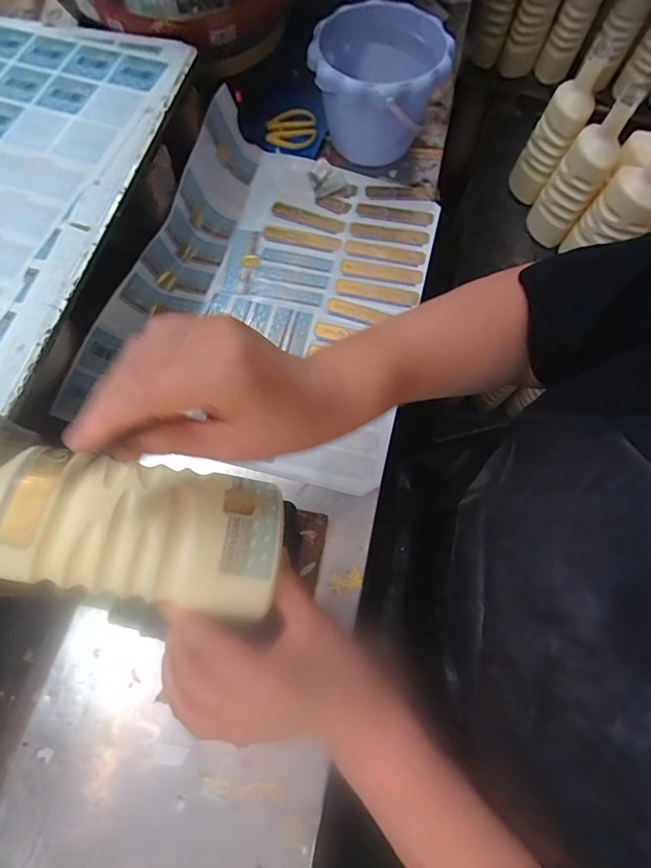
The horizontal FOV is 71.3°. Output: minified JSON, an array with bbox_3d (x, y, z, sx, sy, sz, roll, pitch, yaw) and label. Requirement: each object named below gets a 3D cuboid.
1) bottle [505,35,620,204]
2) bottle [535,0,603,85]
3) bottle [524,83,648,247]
[{"bbox_3d":[0.422,-0.555,0.840,0.081,0.263,0.089,27,70,7],"label":"bottle"},{"bbox_3d":[0.578,-0.964,1.055,0.082,0.259,0.073,26,72,8],"label":"bottle"},{"bbox_3d":[0.438,-0.446,0.787,0.086,0.256,0.089,32,71,8],"label":"bottle"}]

